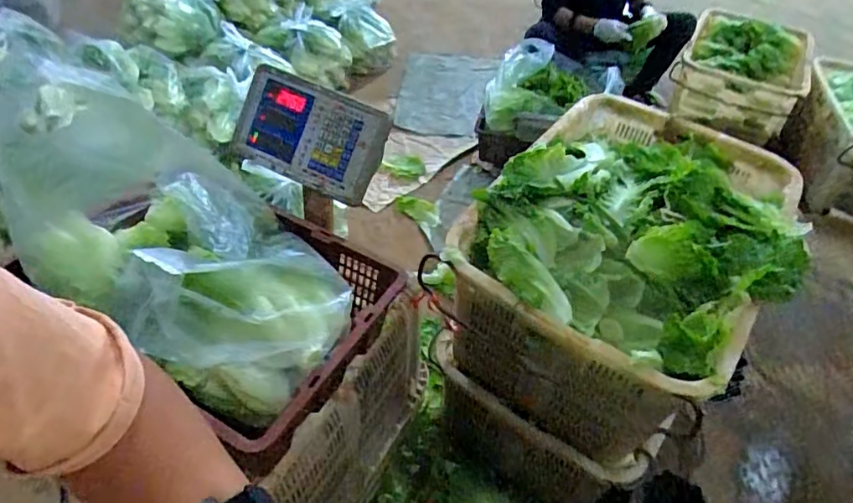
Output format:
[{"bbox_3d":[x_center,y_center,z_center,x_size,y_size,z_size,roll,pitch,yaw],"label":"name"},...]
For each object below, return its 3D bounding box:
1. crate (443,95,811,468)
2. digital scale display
[{"bbox_3d":[0.396,-0.003,1.086,0.475,0.379,0.696,29,51,22],"label":"crate"},{"bbox_3d":[-0.182,-0.178,0.831,0.246,0.149,0.036,24,16,15],"label":"digital scale display"}]

